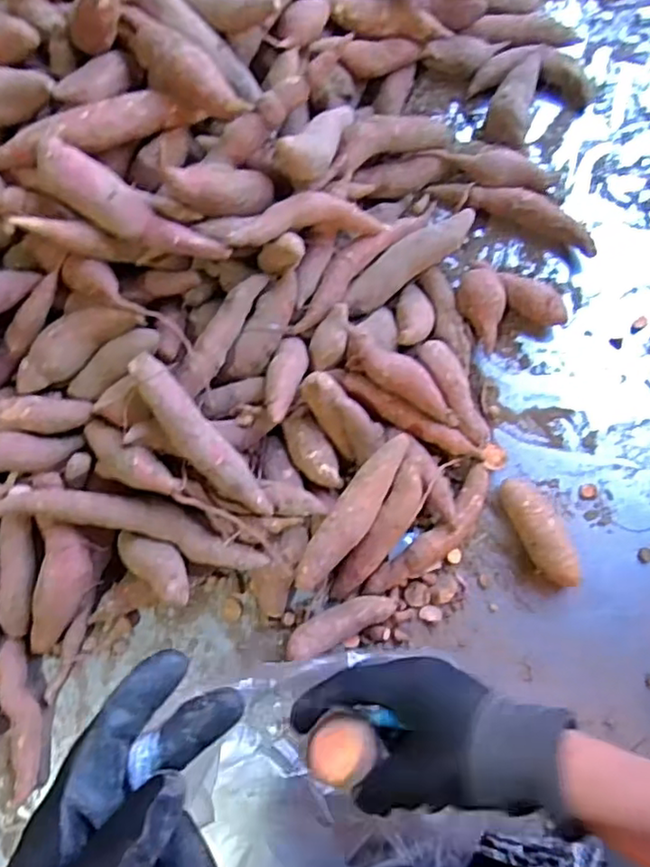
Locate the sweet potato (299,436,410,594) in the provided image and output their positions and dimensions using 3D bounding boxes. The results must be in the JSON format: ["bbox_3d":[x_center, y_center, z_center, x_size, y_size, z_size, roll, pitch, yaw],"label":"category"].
[{"bbox_3d":[0.024,0.062,0.498,0.031,0.026,0.139,34,81,8],"label":"sweet potato"}]

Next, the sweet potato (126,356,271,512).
[{"bbox_3d":[-0.093,0.004,0.463,0.029,0.024,0.147,-40,96,-7],"label":"sweet potato"}]

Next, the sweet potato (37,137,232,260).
[{"bbox_3d":[-0.141,-0.161,0.456,0.142,0.030,0.033,28,78,-14],"label":"sweet potato"}]

